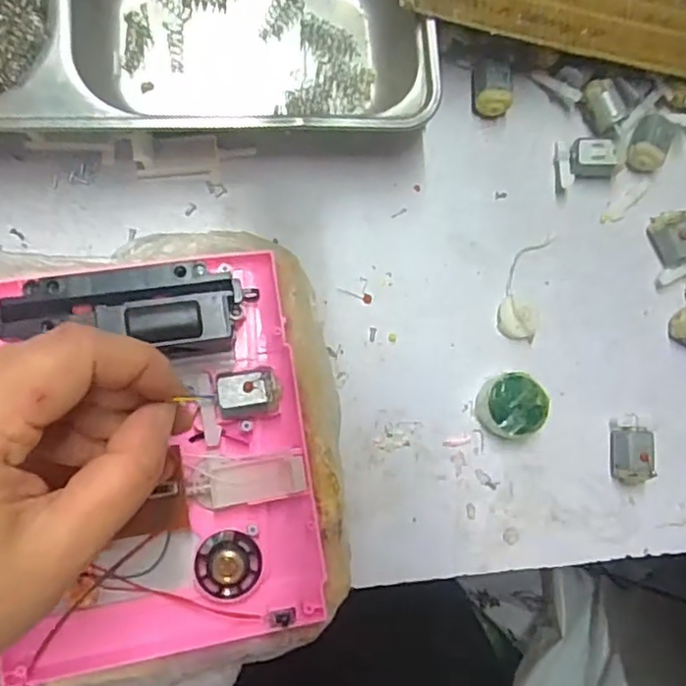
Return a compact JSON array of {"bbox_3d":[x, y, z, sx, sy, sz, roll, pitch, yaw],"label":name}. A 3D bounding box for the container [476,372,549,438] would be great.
[{"bbox_3d":[0.088,0.032,0.329,0.032,0.018,0.031,1,86,-9],"label":"container"}]

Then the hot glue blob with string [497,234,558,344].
[{"bbox_3d":[0.099,-0.032,0.342,0.022,0.007,0.061,15,84,-8],"label":"hot glue blob with string"}]

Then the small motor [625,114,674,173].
[{"bbox_3d":[0.170,-0.113,0.352,0.018,0.014,0.031,25,83,-7],"label":"small motor"}]

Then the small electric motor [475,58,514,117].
[{"bbox_3d":[0.080,-0.138,0.343,0.018,0.019,0.030,5,85,-9],"label":"small electric motor"}]

